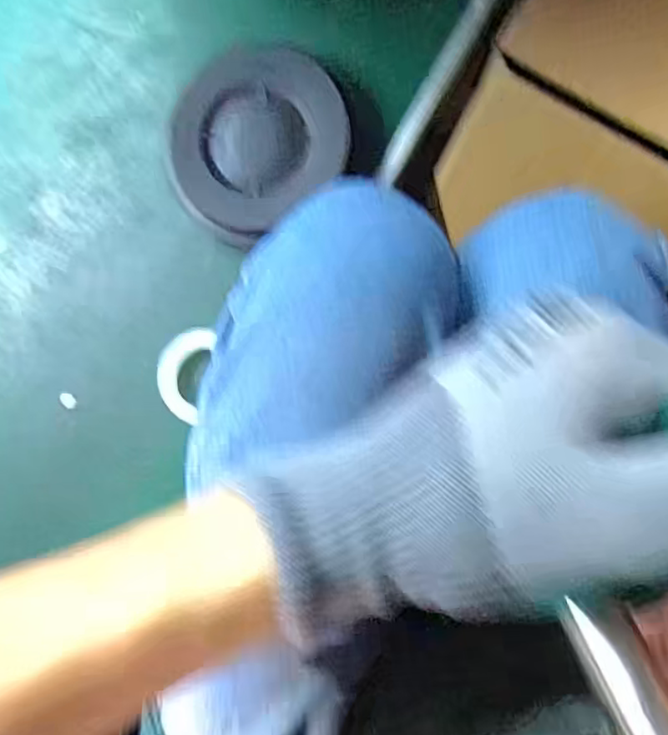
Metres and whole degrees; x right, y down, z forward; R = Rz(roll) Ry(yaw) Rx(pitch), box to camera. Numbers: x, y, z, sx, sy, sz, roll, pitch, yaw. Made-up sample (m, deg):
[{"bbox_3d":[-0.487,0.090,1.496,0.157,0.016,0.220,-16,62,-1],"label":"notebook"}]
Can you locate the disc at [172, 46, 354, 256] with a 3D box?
[{"bbox_3d":[-0.048,-0.139,0.400,0.110,0.029,0.100,0,91,7],"label":"disc"}]

